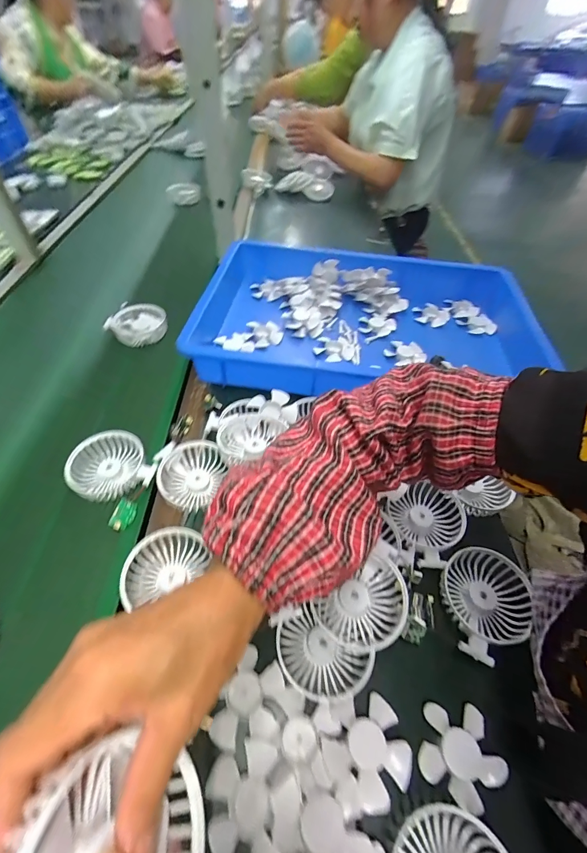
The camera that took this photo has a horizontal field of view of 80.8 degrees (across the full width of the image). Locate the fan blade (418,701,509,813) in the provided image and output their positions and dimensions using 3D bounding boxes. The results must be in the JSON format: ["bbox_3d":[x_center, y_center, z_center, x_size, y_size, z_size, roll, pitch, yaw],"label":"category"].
[{"bbox_3d":[0.145,0.282,0.300,0.067,0.022,0.065,16,53,12],"label":"fan blade"}]

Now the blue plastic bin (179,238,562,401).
[{"bbox_3d":[0.134,-0.195,0.633,0.537,0.089,0.391,7,51,4],"label":"blue plastic bin"}]

